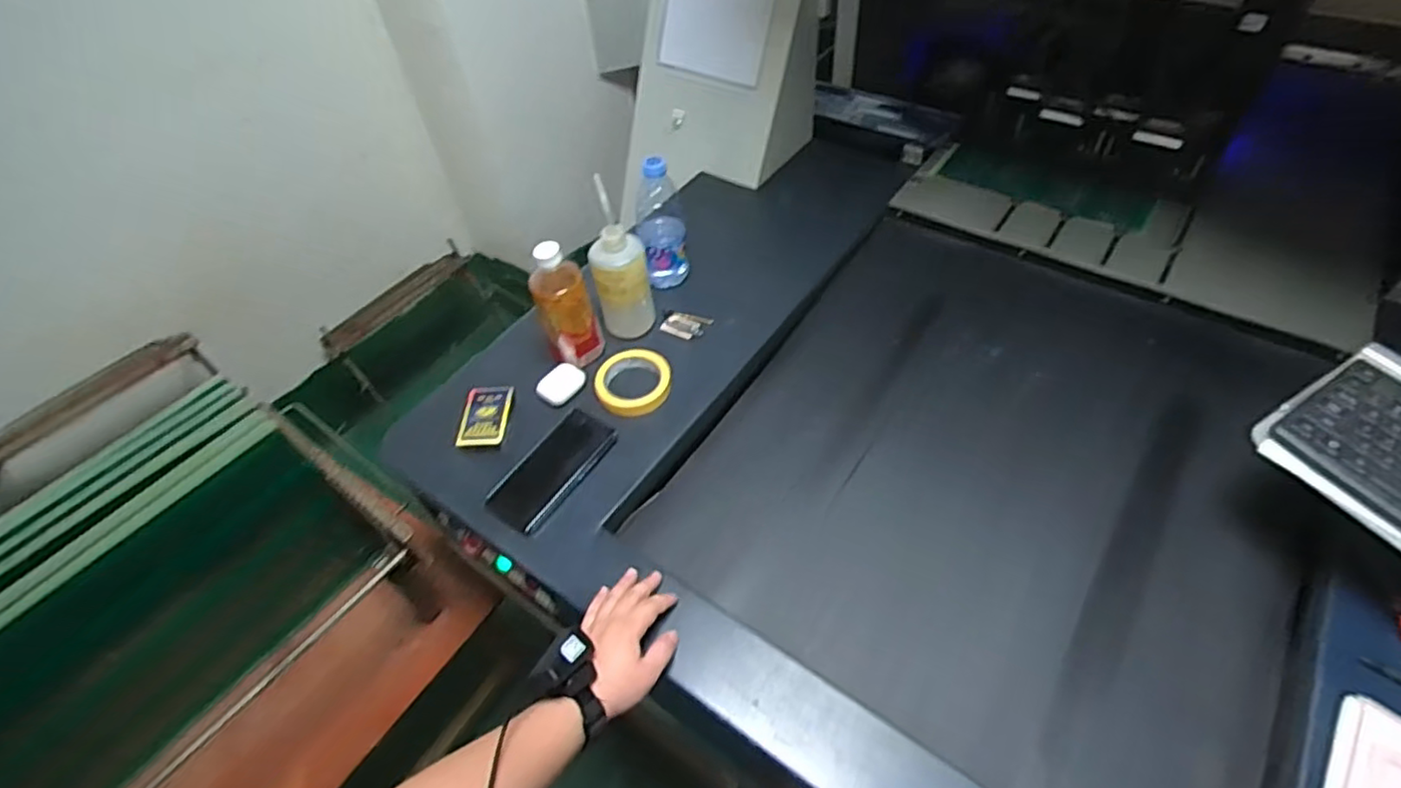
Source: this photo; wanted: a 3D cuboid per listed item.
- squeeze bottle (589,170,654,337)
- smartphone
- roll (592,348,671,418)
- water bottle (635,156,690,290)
[{"bbox_3d":[-0.108,-0.171,0.890,0.072,0.202,0.063,-11,51,-4],"label":"squeeze bottle"},{"bbox_3d":[-0.184,0.092,0.828,0.080,0.009,0.169,27,58,24],"label":"smartphone"},{"bbox_3d":[-0.095,-0.016,0.897,0.098,0.025,0.105,-2,51,3],"label":"roll"},{"bbox_3d":[-0.058,-0.249,0.964,0.070,0.186,0.069,-7,50,-1],"label":"water bottle"}]

